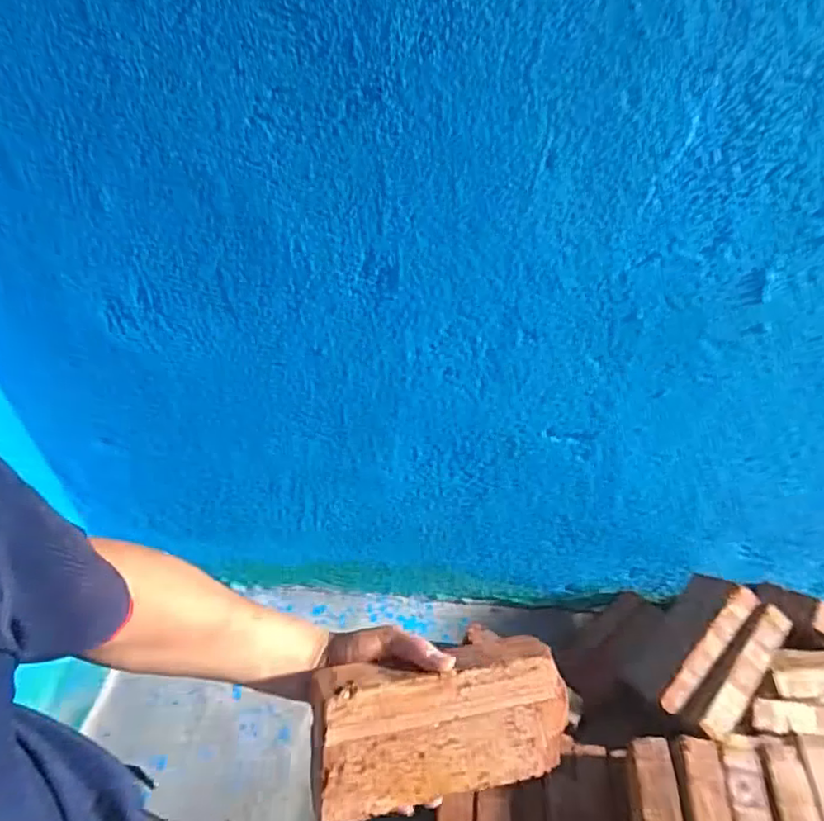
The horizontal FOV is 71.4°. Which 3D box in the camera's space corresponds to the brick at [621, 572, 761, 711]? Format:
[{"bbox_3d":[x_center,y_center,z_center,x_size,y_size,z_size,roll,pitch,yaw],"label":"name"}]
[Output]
[{"bbox_3d":[0.441,0.370,0.929,0.233,0.141,0.047,-44,90,-15],"label":"brick"}]

